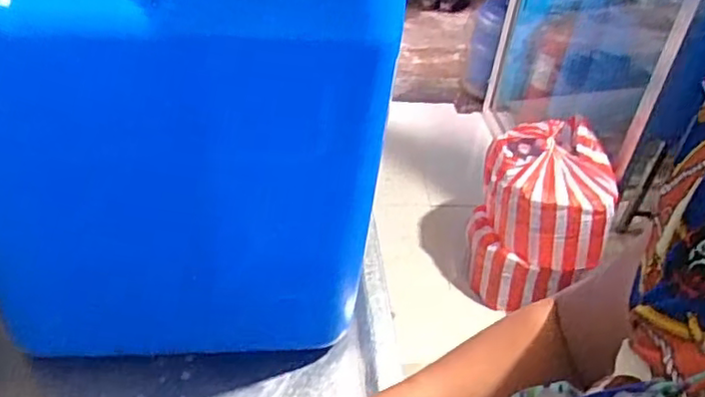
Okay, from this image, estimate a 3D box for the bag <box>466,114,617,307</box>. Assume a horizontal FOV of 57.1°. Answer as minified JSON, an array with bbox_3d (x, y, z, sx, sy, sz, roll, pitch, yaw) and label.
[{"bbox_3d":[0.478,0.060,1.739,0.285,0.464,0.313,-8,44,-14],"label":"bag"}]

